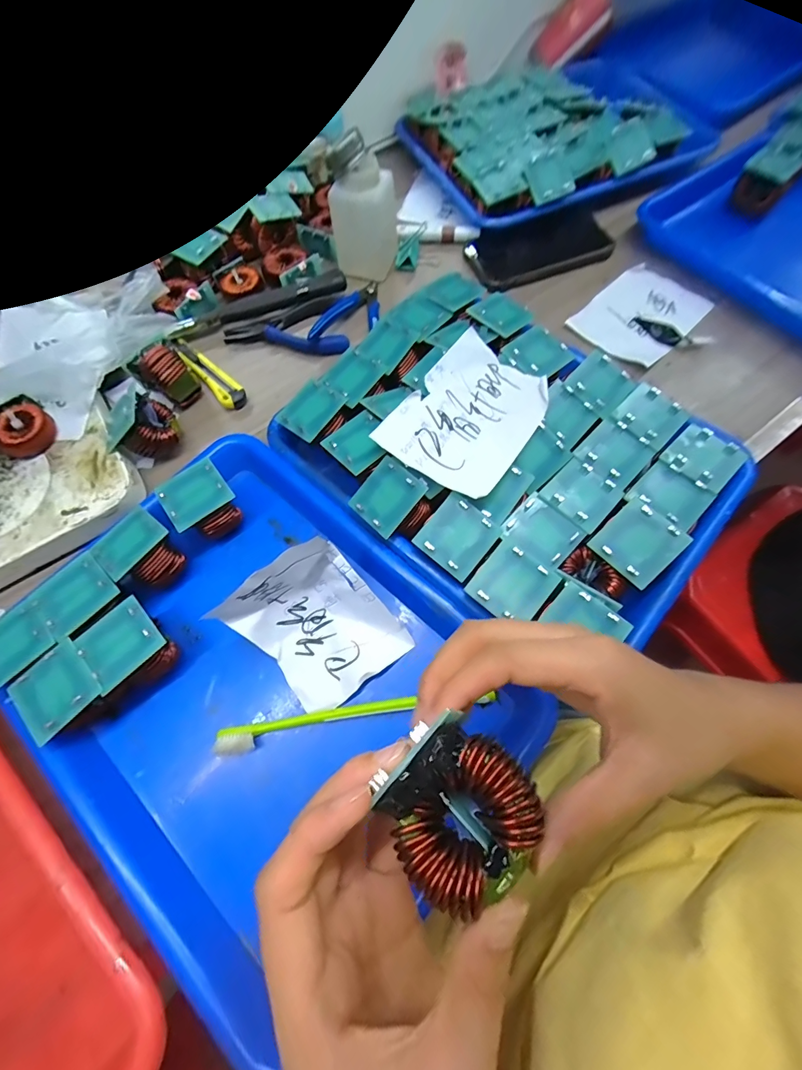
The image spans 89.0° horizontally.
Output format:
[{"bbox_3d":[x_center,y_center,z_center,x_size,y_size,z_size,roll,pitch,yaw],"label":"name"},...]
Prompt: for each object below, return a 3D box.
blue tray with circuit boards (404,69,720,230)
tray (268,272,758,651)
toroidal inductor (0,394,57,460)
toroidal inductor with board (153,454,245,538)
[{"bbox_3d":[0.221,-0.500,0.514,0.389,0.064,0.244,-26,70,-8],"label":"blue tray with circuit boards"},{"bbox_3d":[0.083,-0.065,0.329,0.309,0.067,0.237,39,71,14],"label":"tray"},{"bbox_3d":[-0.316,-0.088,0.341,0.044,0.025,0.039,-42,73,-13],"label":"toroidal inductor"},{"bbox_3d":[-0.153,-0.023,0.321,0.047,0.040,0.047,-36,71,-12],"label":"toroidal inductor with board"}]

